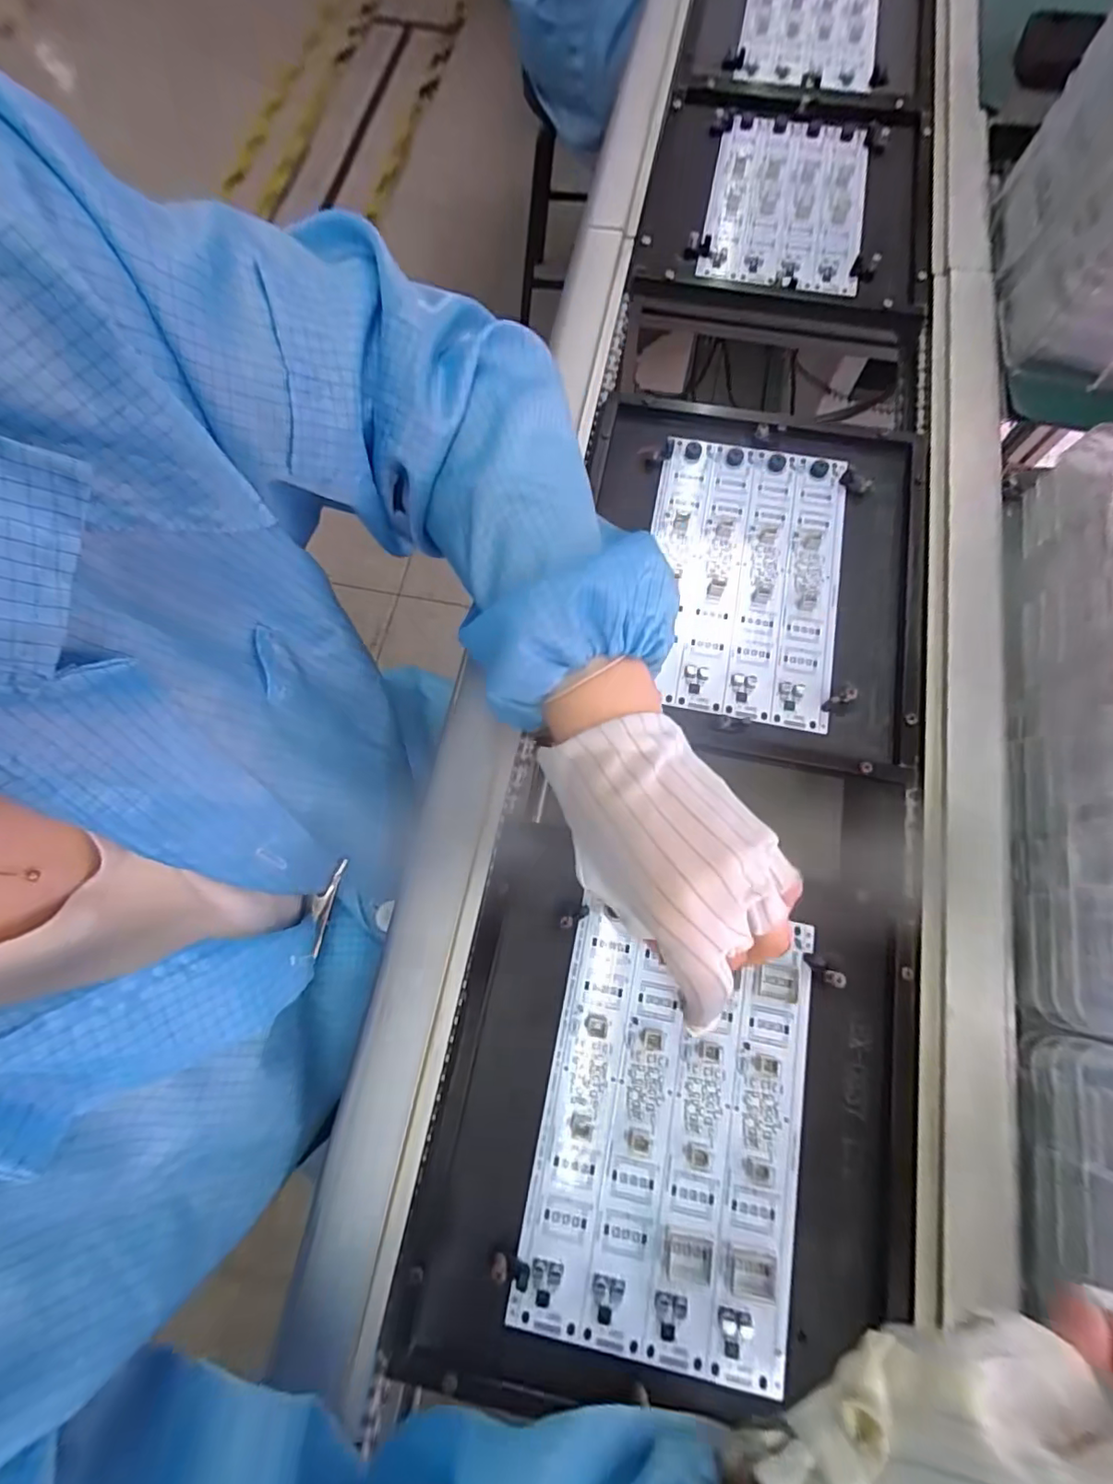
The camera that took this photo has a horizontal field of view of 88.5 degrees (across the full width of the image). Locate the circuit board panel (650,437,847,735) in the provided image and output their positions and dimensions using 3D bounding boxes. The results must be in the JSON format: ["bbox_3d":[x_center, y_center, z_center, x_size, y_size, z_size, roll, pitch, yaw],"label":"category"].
[{"bbox_3d":[0.128,-0.116,0.393,0.128,0.005,0.209,11,73,5],"label":"circuit board panel"}]

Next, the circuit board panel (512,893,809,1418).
[{"bbox_3d":[0.059,0.198,0.295,0.125,0.006,0.193,11,73,5],"label":"circuit board panel"}]

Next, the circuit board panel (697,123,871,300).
[{"bbox_3d":[0.204,-0.481,0.509,0.132,0.009,0.217,11,73,5],"label":"circuit board panel"}]

